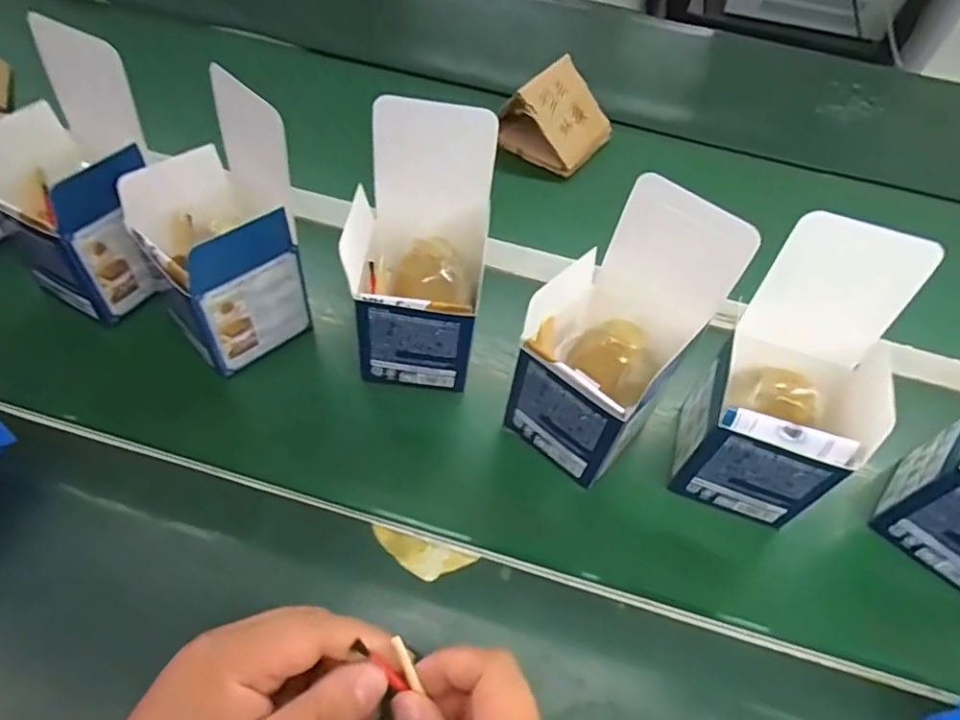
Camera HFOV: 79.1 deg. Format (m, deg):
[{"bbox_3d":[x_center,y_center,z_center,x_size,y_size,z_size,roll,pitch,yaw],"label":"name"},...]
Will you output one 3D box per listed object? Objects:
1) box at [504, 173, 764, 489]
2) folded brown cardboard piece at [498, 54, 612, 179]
[{"bbox_3d":[0.085,-0.013,0.378,0.093,0.167,0.100,34,58,19],"label":"box"},{"bbox_3d":[0.086,-0.264,0.636,0.088,0.070,0.104,35,58,19],"label":"folded brown cardboard piece"}]

